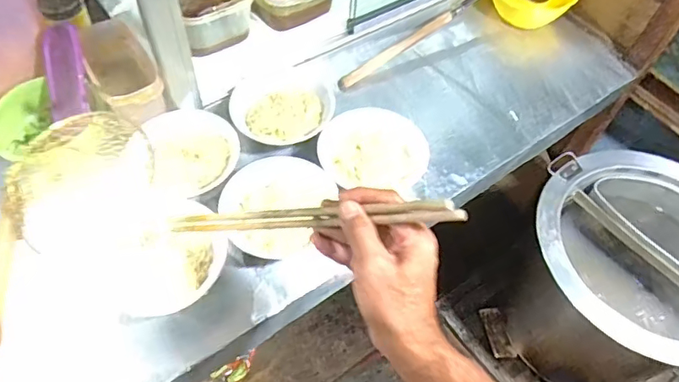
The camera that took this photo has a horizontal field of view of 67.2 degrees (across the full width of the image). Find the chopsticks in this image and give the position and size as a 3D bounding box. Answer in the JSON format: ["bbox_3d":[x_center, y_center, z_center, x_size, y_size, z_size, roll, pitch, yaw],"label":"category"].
[{"bbox_3d":[-0.041,0.024,0.498,0.338,0.023,0.030,-5,49,34],"label":"chopsticks"}]

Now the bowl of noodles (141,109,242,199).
[{"bbox_3d":[-0.211,-0.062,0.747,0.121,0.044,0.128,1,56,-2],"label":"bowl of noodles"}]

